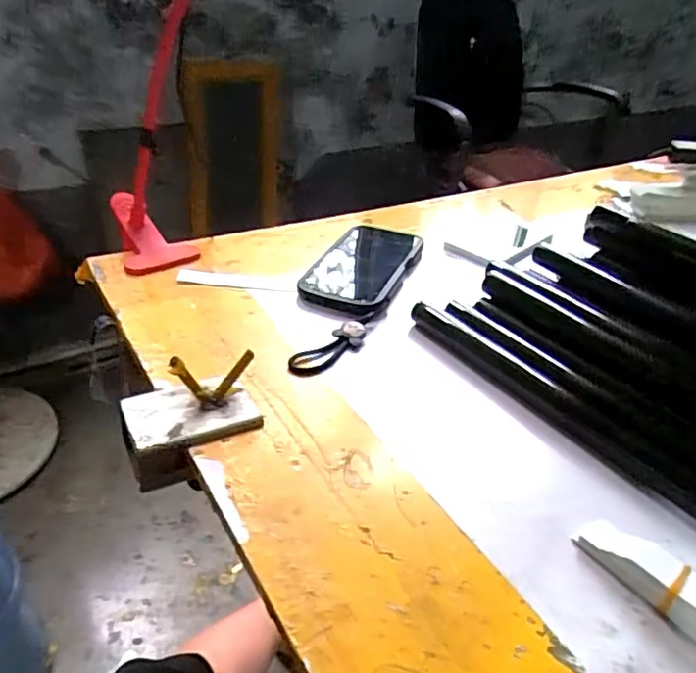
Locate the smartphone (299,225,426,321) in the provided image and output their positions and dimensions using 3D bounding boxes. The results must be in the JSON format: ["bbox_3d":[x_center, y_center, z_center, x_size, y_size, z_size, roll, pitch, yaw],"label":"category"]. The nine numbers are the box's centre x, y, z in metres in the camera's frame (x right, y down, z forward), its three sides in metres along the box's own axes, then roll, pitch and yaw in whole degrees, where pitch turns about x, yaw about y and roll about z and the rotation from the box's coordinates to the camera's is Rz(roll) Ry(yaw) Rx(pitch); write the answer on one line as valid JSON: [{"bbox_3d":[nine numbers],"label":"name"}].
[{"bbox_3d":[0.014,-0.071,0.585,0.088,0.013,0.177,14,35,16],"label":"smartphone"}]

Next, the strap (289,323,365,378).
[{"bbox_3d":[-0.013,0.010,0.472,0.027,0.011,0.078,29,41,34],"label":"strap"}]

